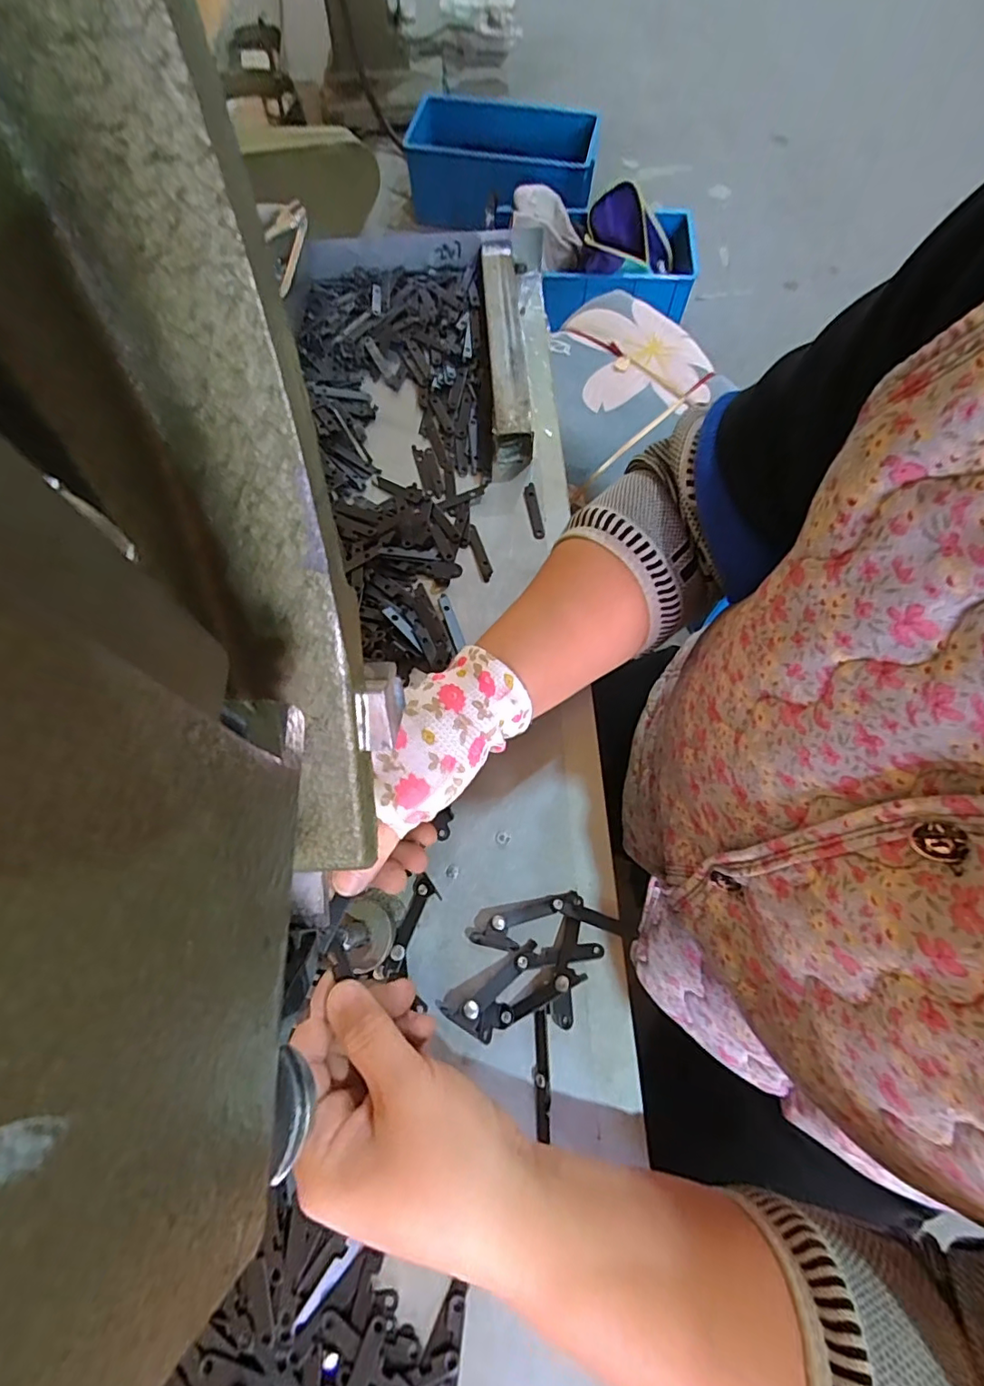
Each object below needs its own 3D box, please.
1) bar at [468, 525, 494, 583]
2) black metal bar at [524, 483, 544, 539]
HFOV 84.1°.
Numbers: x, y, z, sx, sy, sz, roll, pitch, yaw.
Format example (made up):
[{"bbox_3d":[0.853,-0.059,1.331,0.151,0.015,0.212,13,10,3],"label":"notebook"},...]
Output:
[{"bbox_3d":[-0.009,-0.109,0.418,0.009,0.004,0.050,-17,70,-7],"label":"bar"},{"bbox_3d":[0.033,-0.145,0.434,0.010,0.005,0.049,-9,69,-4],"label":"black metal bar"}]

